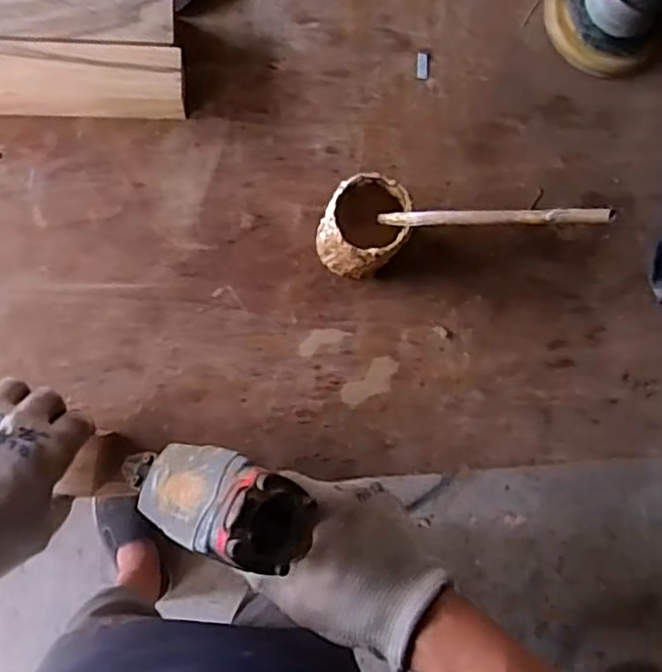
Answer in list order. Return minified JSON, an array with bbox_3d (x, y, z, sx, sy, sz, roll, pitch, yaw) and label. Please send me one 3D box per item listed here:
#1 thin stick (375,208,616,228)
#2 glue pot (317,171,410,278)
[{"bbox_3d":[0.097,-0.077,0.419,0.008,0.187,0.010,23,84,-37],"label":"thin stick"},{"bbox_3d":[0.024,-0.087,0.527,0.067,0.089,0.071,27,85,-6],"label":"glue pot"}]

